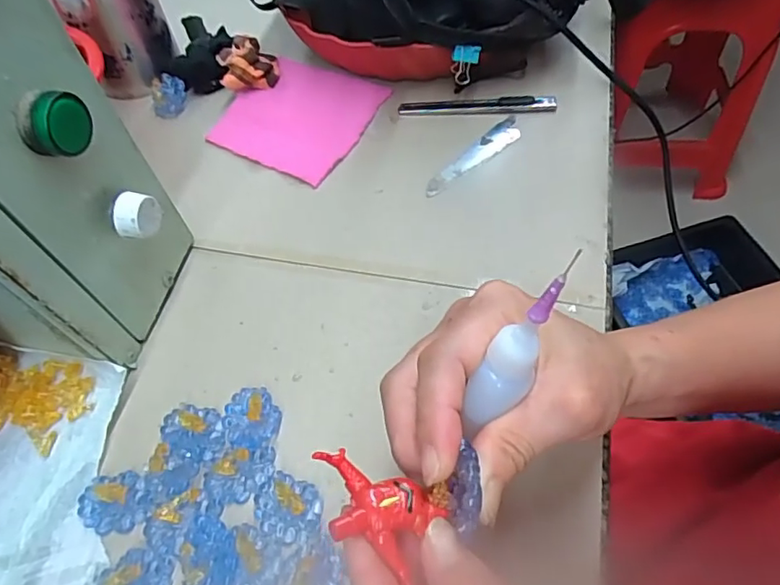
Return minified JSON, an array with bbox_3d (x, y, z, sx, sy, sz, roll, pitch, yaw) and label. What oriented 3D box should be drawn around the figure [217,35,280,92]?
[{"bbox_3d":[-0.122,-0.198,0.473,0.048,0.029,0.055,-14,57,-5],"label":"figure"}]

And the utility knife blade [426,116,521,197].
[{"bbox_3d":[0.066,-0.104,0.420,0.021,0.005,0.103,38,67,24],"label":"utility knife blade"}]

